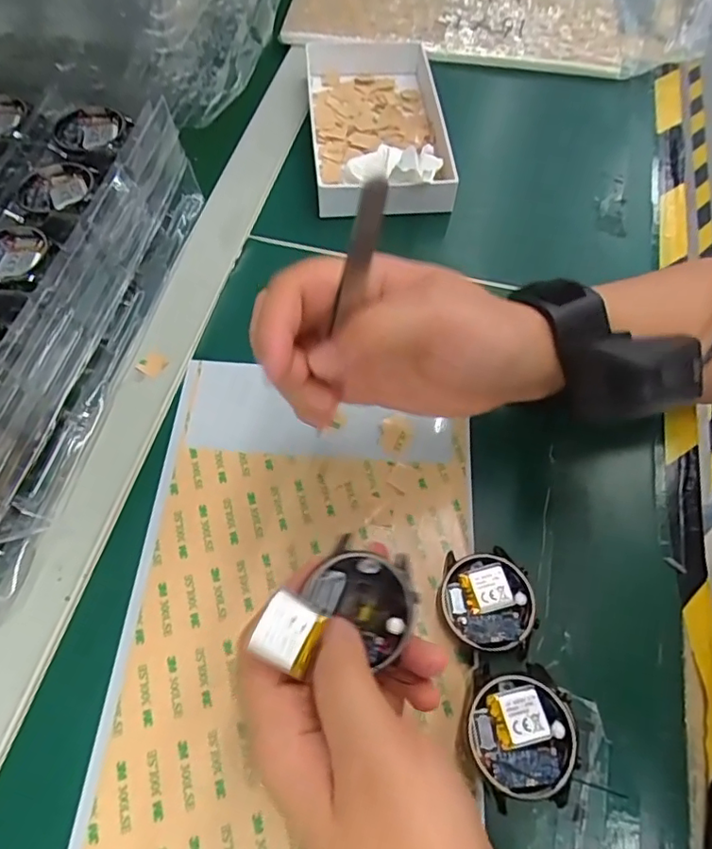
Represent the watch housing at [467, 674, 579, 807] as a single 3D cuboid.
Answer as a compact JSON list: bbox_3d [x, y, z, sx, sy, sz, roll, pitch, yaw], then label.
[{"bbox_3d":[0.071,0.134,0.240,0.043,0.018,0.043,15,63,7],"label":"watch housing"}]

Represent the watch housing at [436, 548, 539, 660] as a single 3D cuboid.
[{"bbox_3d":[0.064,0.085,0.271,0.045,0.009,0.046,11,62,5],"label":"watch housing"}]

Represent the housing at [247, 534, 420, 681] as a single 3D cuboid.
[{"bbox_3d":[-0.004,0.072,0.209,0.043,0.025,0.061,41,69,19],"label":"housing"}]

